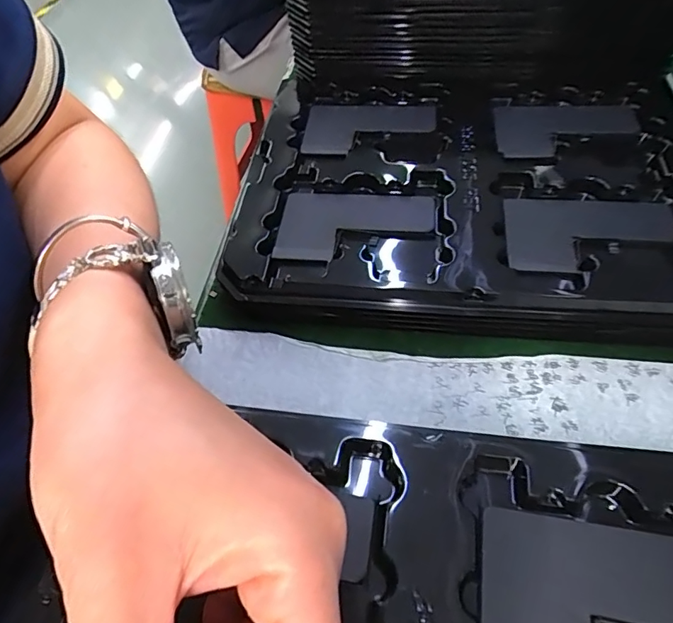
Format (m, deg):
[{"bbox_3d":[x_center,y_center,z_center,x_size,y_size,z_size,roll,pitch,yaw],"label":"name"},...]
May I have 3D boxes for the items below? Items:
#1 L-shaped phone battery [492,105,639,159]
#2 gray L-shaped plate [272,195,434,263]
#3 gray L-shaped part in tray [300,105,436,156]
[{"bbox_3d":[0.160,-0.127,0.342,0.096,0.008,0.062,4,56,8],"label":"L-shaped phone battery"},{"bbox_3d":[0.011,-0.052,0.304,0.095,0.007,0.057,2,55,7],"label":"gray L-shaped plate"},{"bbox_3d":[0.024,-0.136,0.362,0.095,0.008,0.061,1,55,6],"label":"gray L-shaped part in tray"}]

